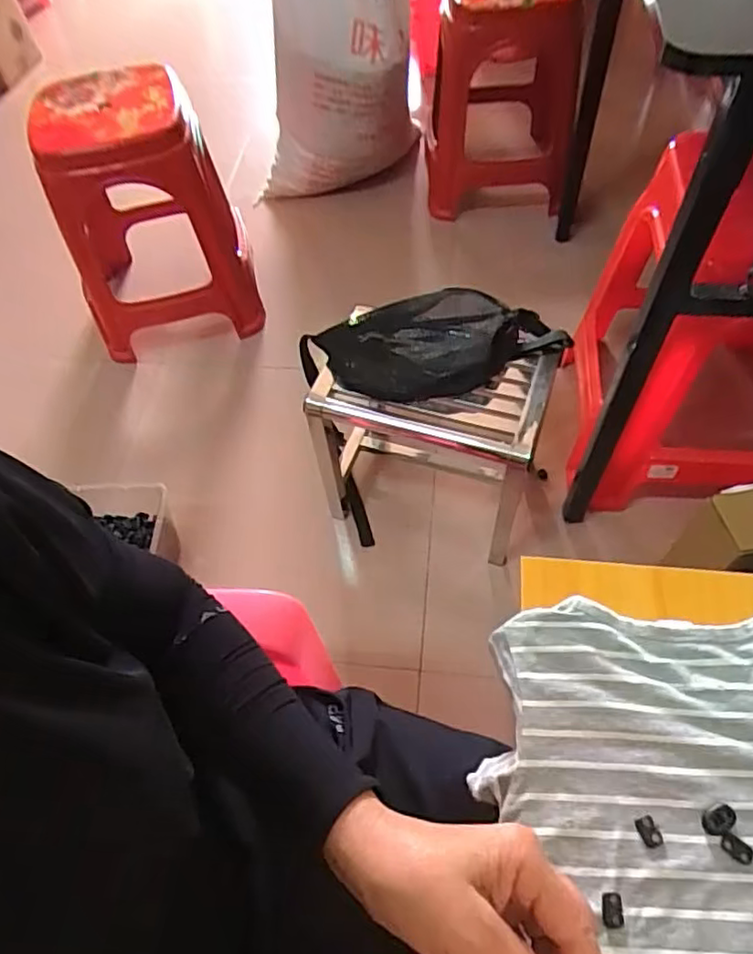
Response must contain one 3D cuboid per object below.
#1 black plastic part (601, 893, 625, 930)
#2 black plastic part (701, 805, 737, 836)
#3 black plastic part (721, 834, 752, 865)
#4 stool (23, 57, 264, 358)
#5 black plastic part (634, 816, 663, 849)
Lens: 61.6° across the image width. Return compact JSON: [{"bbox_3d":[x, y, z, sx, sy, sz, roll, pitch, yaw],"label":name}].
[{"bbox_3d":[0.142,0.261,0.380,0.011,0.004,0.019,0,58,5],"label":"black plastic part"},{"bbox_3d":[0.218,0.219,0.402,0.021,0.005,0.015,-23,58,-9],"label":"black plastic part"},{"bbox_3d":[0.226,0.232,0.394,0.019,0.004,0.012,28,64,20],"label":"black plastic part"},{"bbox_3d":[-0.464,-0.547,1.269,0.334,0.416,0.371,-15,58,-5],"label":"stool"},{"bbox_3d":[0.174,0.227,0.403,0.013,0.004,0.018,-23,59,-9],"label":"black plastic part"}]

